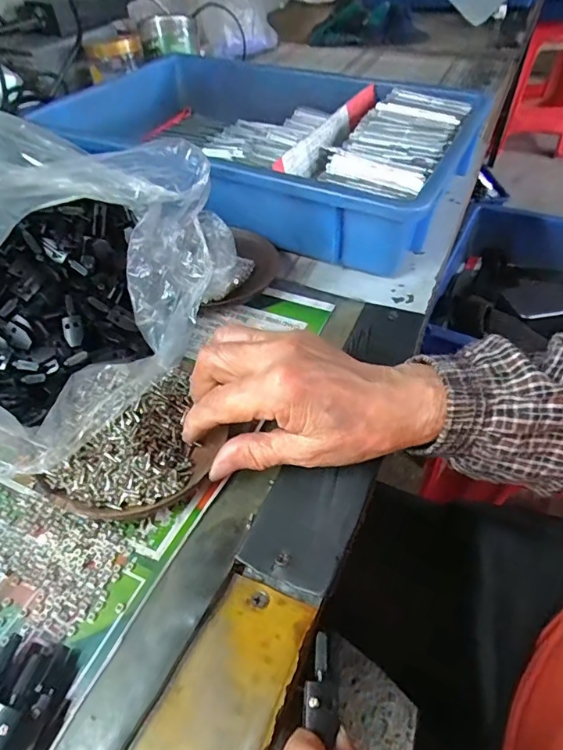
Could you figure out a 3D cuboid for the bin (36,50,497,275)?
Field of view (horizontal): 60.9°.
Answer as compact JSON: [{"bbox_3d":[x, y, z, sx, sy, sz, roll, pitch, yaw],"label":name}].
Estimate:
[{"bbox_3d":[-0.033,-0.265,0.541,0.454,0.077,0.295,22,50,21],"label":"bin"}]

